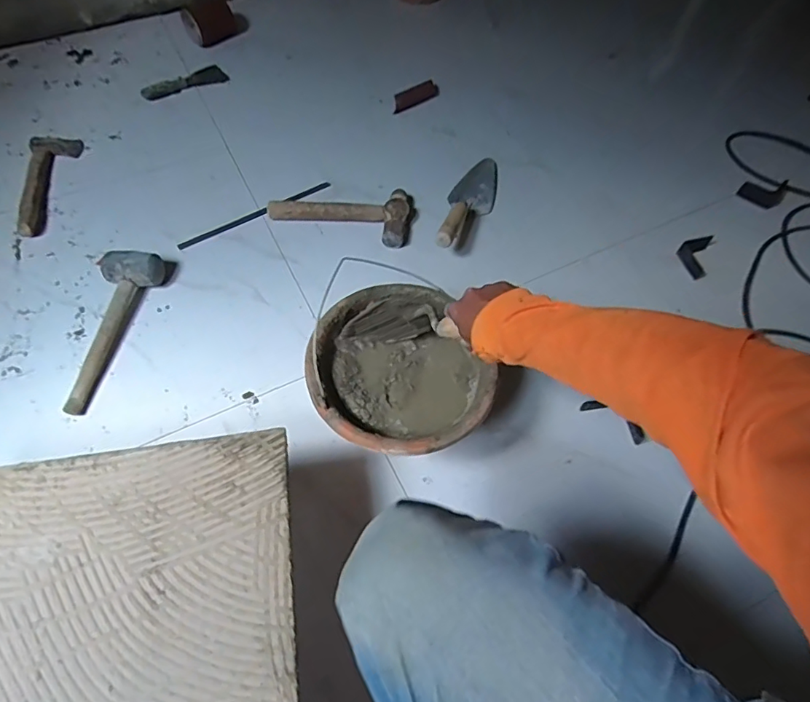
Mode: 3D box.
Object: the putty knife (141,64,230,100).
[{"bbox_3d":[-0.541,-0.660,1.253,0.199,0.027,0.066,-37,67,-17],"label":"putty knife"}]

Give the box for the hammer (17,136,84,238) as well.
[{"bbox_3d":[-0.731,-0.357,1.052,0.104,0.031,0.288,-15,63,-7],"label":"hammer"}]

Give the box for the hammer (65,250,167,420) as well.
[{"bbox_3d":[-0.514,-0.040,0.867,0.099,0.056,0.304,8,62,5],"label":"hammer"}]

